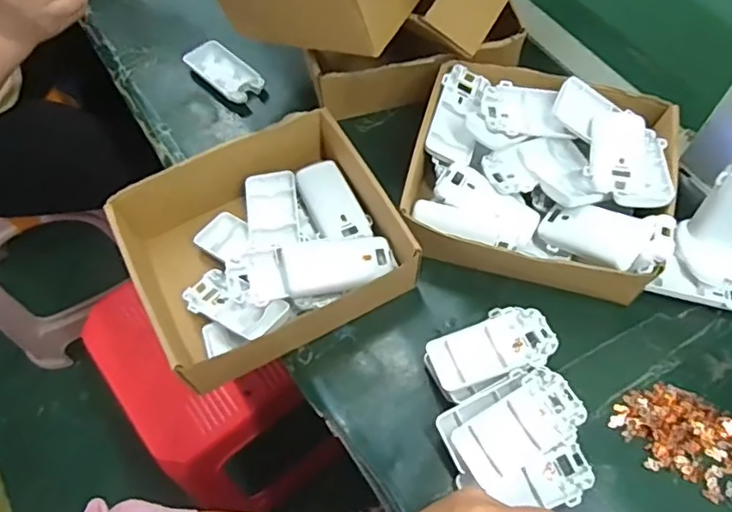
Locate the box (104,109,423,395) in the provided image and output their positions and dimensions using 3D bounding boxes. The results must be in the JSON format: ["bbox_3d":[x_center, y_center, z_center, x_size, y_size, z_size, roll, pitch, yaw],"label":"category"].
[{"bbox_3d":[-0.090,-0.007,0.507,0.221,0.072,0.182,-28,65,-11],"label":"box"}]

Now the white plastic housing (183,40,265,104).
[{"bbox_3d":[-0.155,-0.203,0.645,0.091,0.010,0.047,40,71,20],"label":"white plastic housing"}]

